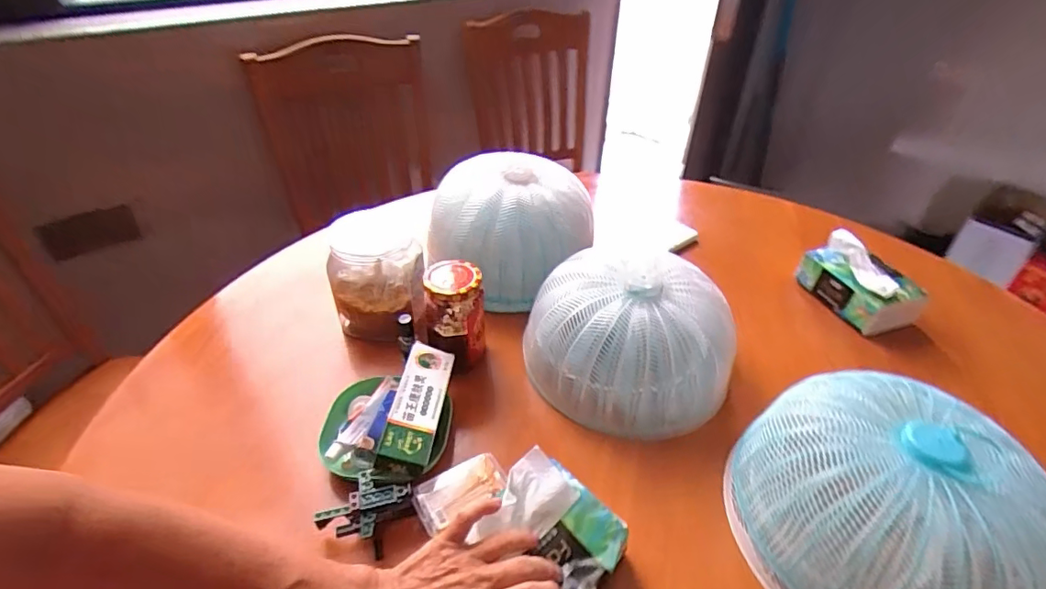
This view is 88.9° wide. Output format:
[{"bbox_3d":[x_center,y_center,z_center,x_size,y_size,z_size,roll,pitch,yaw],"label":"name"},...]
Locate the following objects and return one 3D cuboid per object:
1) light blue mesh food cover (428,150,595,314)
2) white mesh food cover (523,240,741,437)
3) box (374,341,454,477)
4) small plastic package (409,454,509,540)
[{"bbox_3d":[-0.016,-0.096,0.742,0.221,0.133,0.199,13,40,15],"label":"light blue mesh food cover"},{"bbox_3d":[0.122,0.043,0.610,0.202,0.143,0.198,-22,44,-26],"label":"white mesh food cover"},{"bbox_3d":[-0.106,0.115,0.543,0.046,0.030,0.141,16,39,-5],"label":"box"},{"bbox_3d":[-0.058,0.182,0.494,0.084,0.012,0.045,-18,43,-22],"label":"small plastic package"}]

